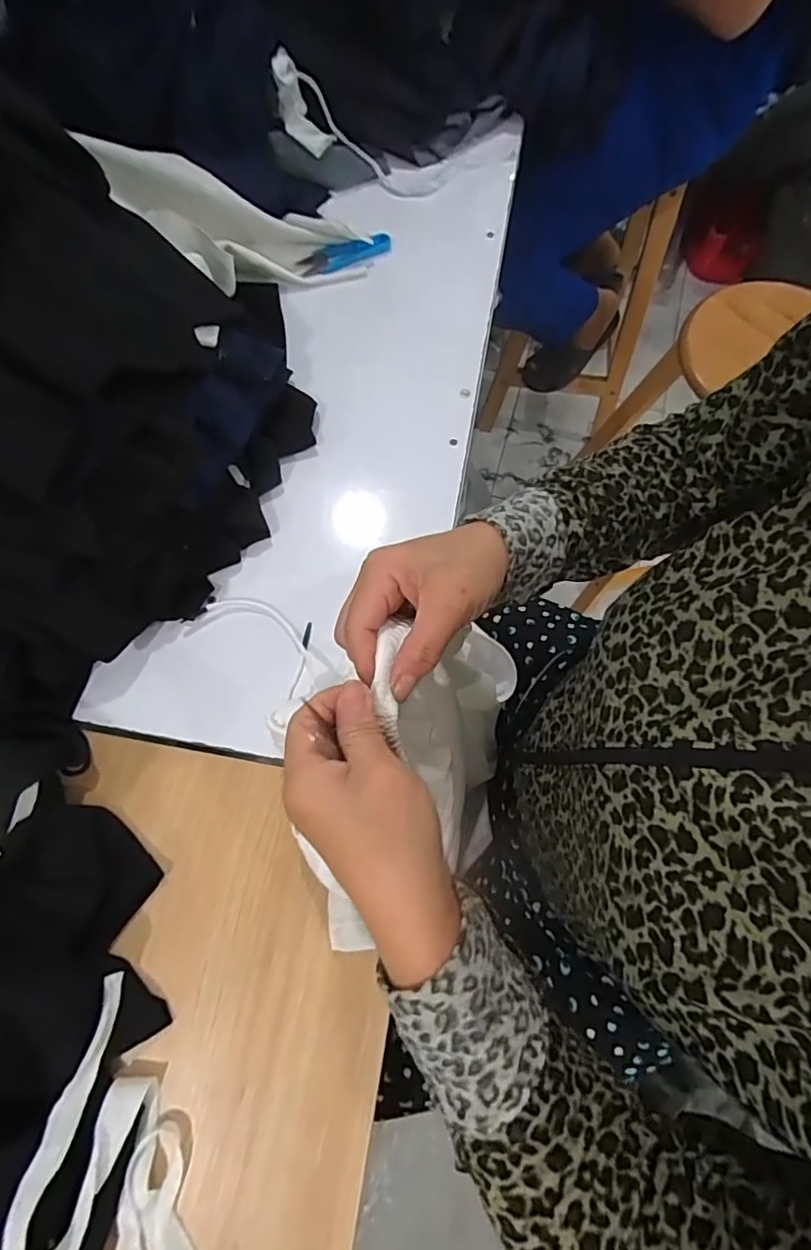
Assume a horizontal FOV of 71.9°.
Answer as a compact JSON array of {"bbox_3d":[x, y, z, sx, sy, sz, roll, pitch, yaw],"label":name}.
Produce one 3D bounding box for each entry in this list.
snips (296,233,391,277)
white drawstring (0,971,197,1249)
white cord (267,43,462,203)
[{"bbox_3d":[-0.071,-0.445,0.670,0.112,0.019,0.025,-19,72,-9],"label":"snips"},{"bbox_3d":[-0.208,0.382,0.381,0.100,0.046,0.237,-19,72,-9],"label":"white drawstring"},{"bbox_3d":[-0.051,-0.607,0.697,0.239,0.062,0.061,21,69,-16],"label":"white cord"}]

